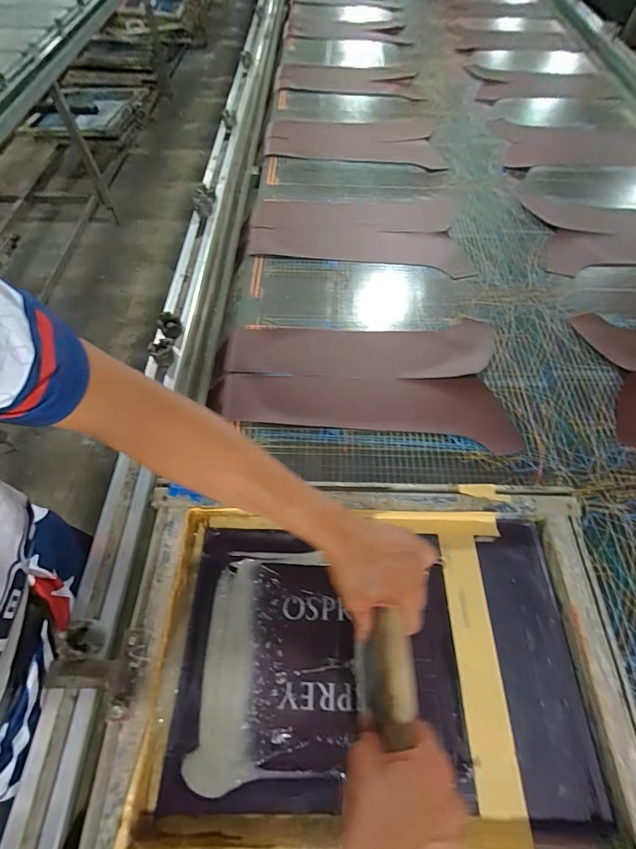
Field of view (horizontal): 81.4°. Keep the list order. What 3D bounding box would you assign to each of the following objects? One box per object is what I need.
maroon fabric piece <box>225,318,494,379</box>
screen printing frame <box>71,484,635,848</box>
[{"bbox_3d":[0.080,-0.127,0.651,0.464,0.009,0.124,-3,61,-3],"label":"maroon fabric piece"},{"bbox_3d":[0.066,0.264,0.422,0.558,0.033,0.396,2,61,0],"label":"screen printing frame"}]

